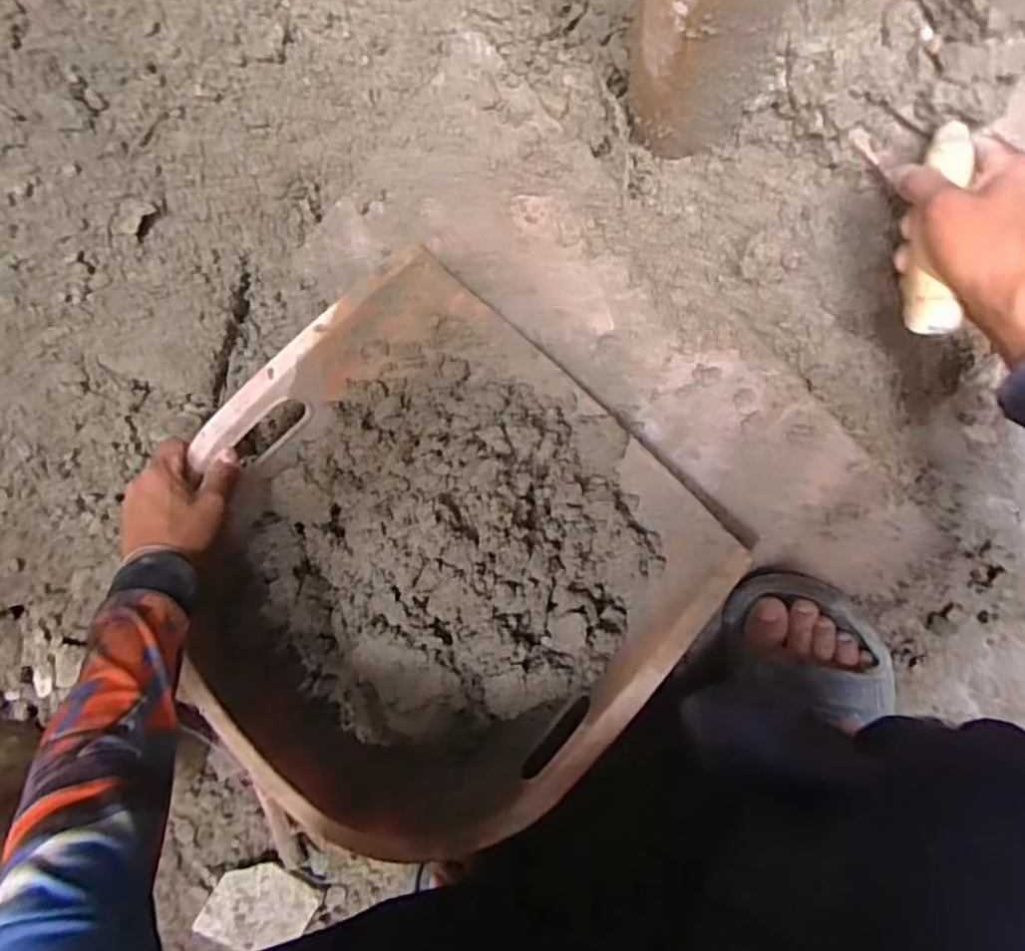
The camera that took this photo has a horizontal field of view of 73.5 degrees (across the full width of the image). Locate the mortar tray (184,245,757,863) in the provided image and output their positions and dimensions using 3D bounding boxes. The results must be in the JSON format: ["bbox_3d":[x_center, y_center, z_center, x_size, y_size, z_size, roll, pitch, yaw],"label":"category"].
[{"bbox_3d":[-0.081,0.073,0.568,0.390,0.101,0.399,43,98,4],"label":"mortar tray"}]

